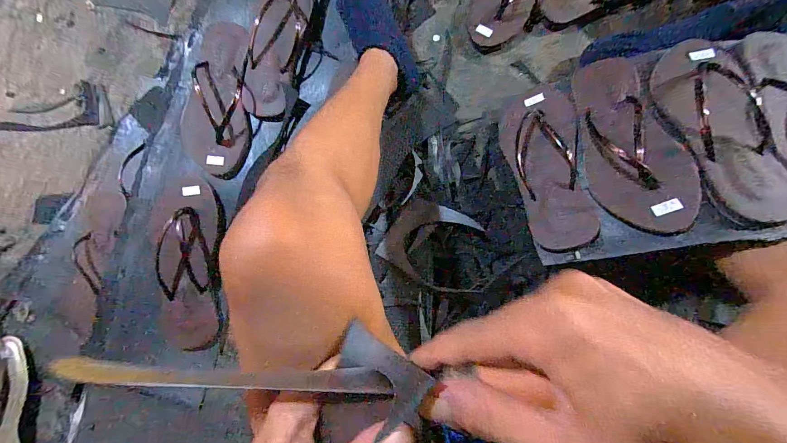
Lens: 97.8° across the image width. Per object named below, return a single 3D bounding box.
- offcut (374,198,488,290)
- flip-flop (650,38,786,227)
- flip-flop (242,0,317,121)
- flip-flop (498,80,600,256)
[{"bbox_3d":[0.057,0.033,0.484,0.132,0.026,0.113,30,89,5],"label":"offcut"},{"bbox_3d":[0.354,-0.109,0.364,0.108,0.031,0.234,-3,68,4],"label":"flip-flop"},{"bbox_3d":[-0.179,-0.276,0.526,0.082,0.026,0.227,10,87,5],"label":"flip-flop"},{"bbox_3d":[0.191,-0.075,0.440,0.092,0.024,0.227,-14,66,31],"label":"flip-flop"}]

